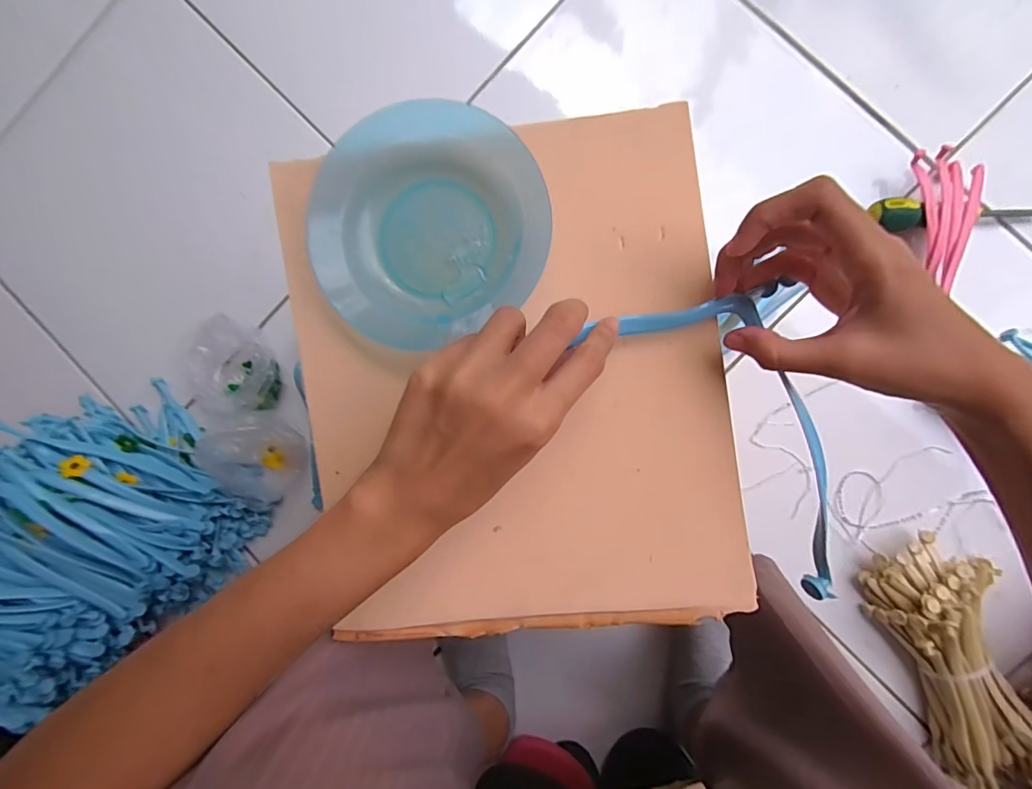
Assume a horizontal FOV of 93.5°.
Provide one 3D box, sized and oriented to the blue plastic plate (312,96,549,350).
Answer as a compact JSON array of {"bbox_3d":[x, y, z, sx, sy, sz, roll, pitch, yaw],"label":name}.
[{"bbox_3d":[-0.047,-0.090,0.269,0.125,0.027,0.125,0,90,6],"label":"blue plastic plate"}]

